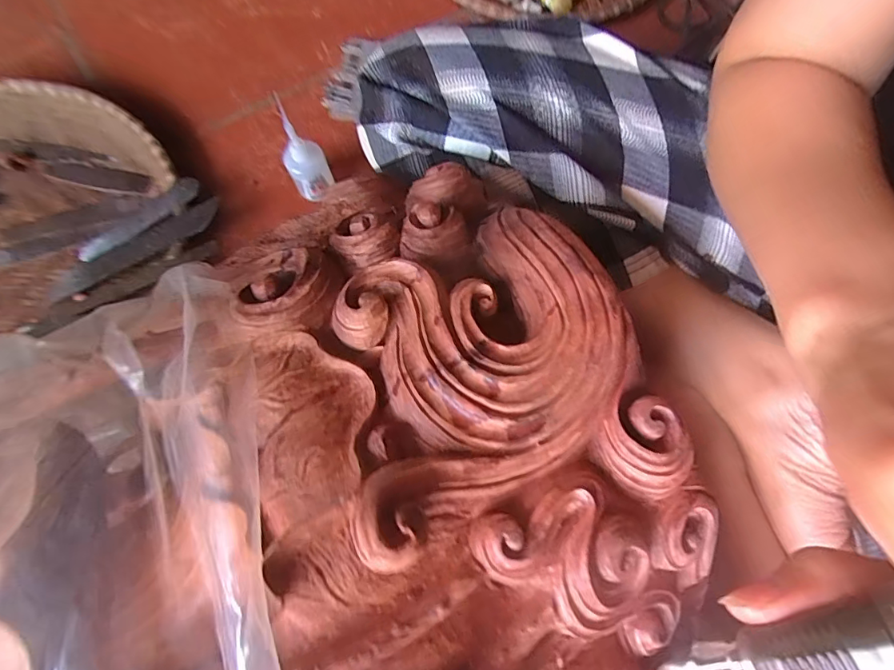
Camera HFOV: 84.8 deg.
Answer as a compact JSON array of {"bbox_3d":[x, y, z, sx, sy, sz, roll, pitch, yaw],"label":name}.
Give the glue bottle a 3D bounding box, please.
[{"bbox_3d":[-0.128,-0.159,0.438,0.035,0.104,0.030,-25,76,-8],"label":"glue bottle"}]

